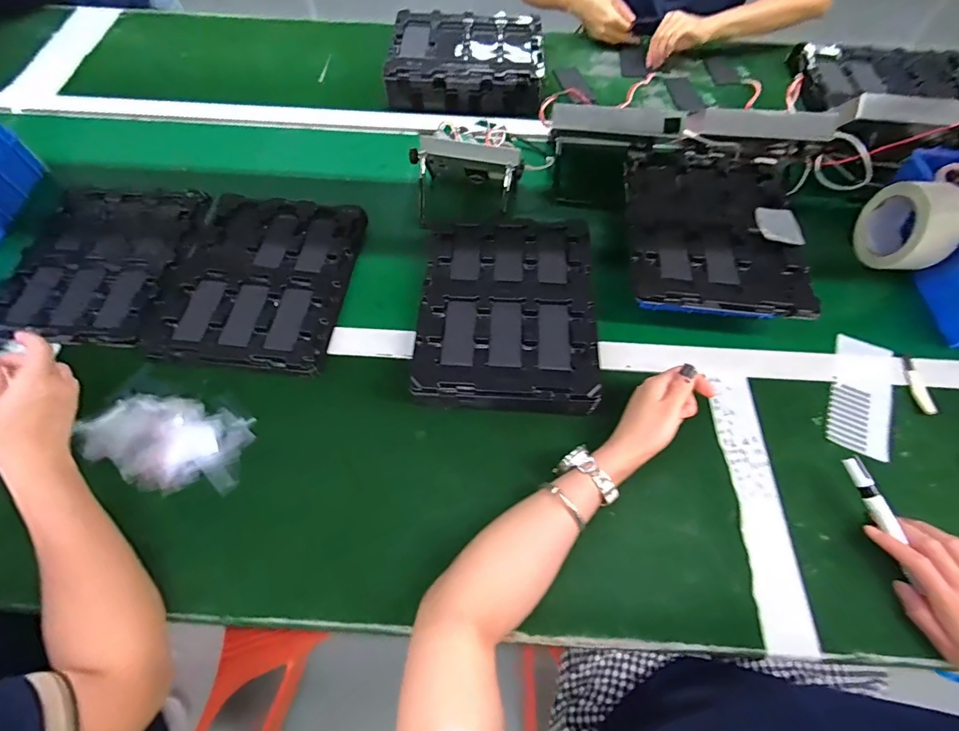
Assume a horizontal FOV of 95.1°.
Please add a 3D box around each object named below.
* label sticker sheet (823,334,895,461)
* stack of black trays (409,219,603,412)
[{"bbox_3d":[0.475,0.037,0.544,0.068,0.006,0.158,23,65,10],"label":"label sticker sheet"},{"bbox_3d":[0.038,-0.074,0.567,0.220,0.042,0.278,5,63,2],"label":"stack of black trays"}]

